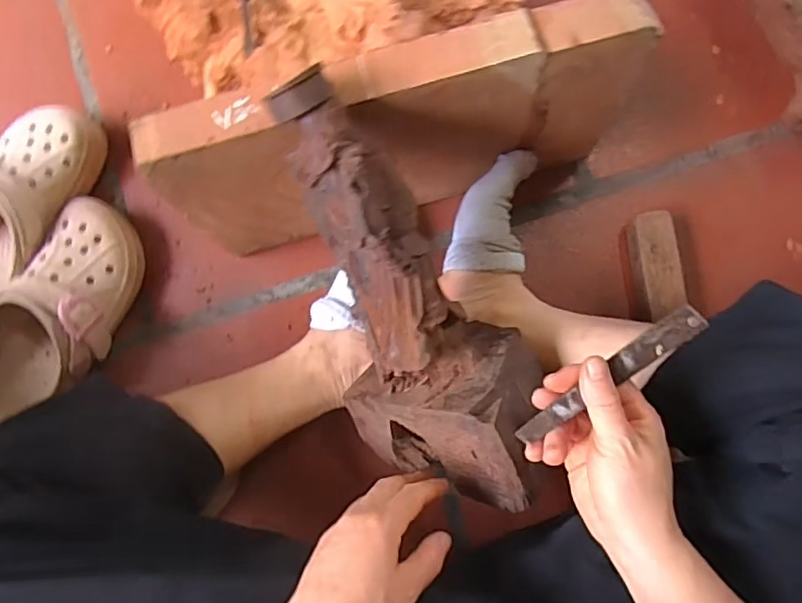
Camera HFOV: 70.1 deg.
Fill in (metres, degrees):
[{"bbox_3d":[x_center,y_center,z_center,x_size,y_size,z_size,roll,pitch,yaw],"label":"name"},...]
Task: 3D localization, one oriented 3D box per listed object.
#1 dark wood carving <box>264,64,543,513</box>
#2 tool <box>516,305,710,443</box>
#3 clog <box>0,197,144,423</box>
[{"bbox_3d":[0.005,0.004,0.445,0.160,0.125,0.329,-23,109,-1],"label":"dark wood carving"},{"bbox_3d":[0.139,0.051,0.384,0.142,0.006,0.020,-37,84,7],"label":"tool"},{"bbox_3d":[-0.359,0.015,0.605,0.106,0.090,0.246,24,85,4],"label":"clog"}]

